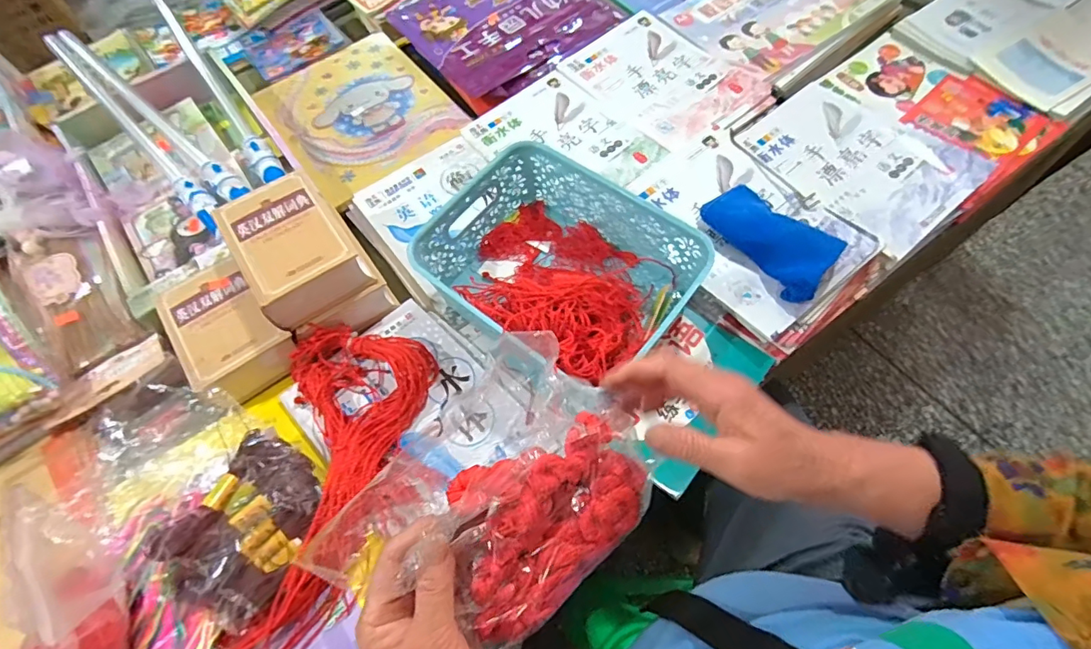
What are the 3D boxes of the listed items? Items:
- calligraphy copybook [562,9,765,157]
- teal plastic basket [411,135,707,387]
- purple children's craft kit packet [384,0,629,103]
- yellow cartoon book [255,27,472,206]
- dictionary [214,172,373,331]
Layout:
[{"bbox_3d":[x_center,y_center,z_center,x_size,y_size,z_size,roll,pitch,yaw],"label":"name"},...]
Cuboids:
[{"bbox_3d":[0.170,-0.369,0.745,0.182,0.011,0.241,-38,68,-11],"label":"calligraphy copybook"},{"bbox_3d":[0.008,-0.060,0.554,0.261,0.090,0.206,37,72,20],"label":"teal plastic basket"},{"bbox_3d":[-0.066,-0.515,0.833,0.306,0.016,0.302,-38,67,-14],"label":"purple children's craft kit packet"},{"bbox_3d":[-0.288,-0.334,0.780,0.244,0.011,0.302,-35,66,-12],"label":"yellow cartoon book"},{"bbox_3d":[-0.276,-0.084,0.554,0.115,0.057,0.149,-32,66,-11],"label":"dictionary"}]

